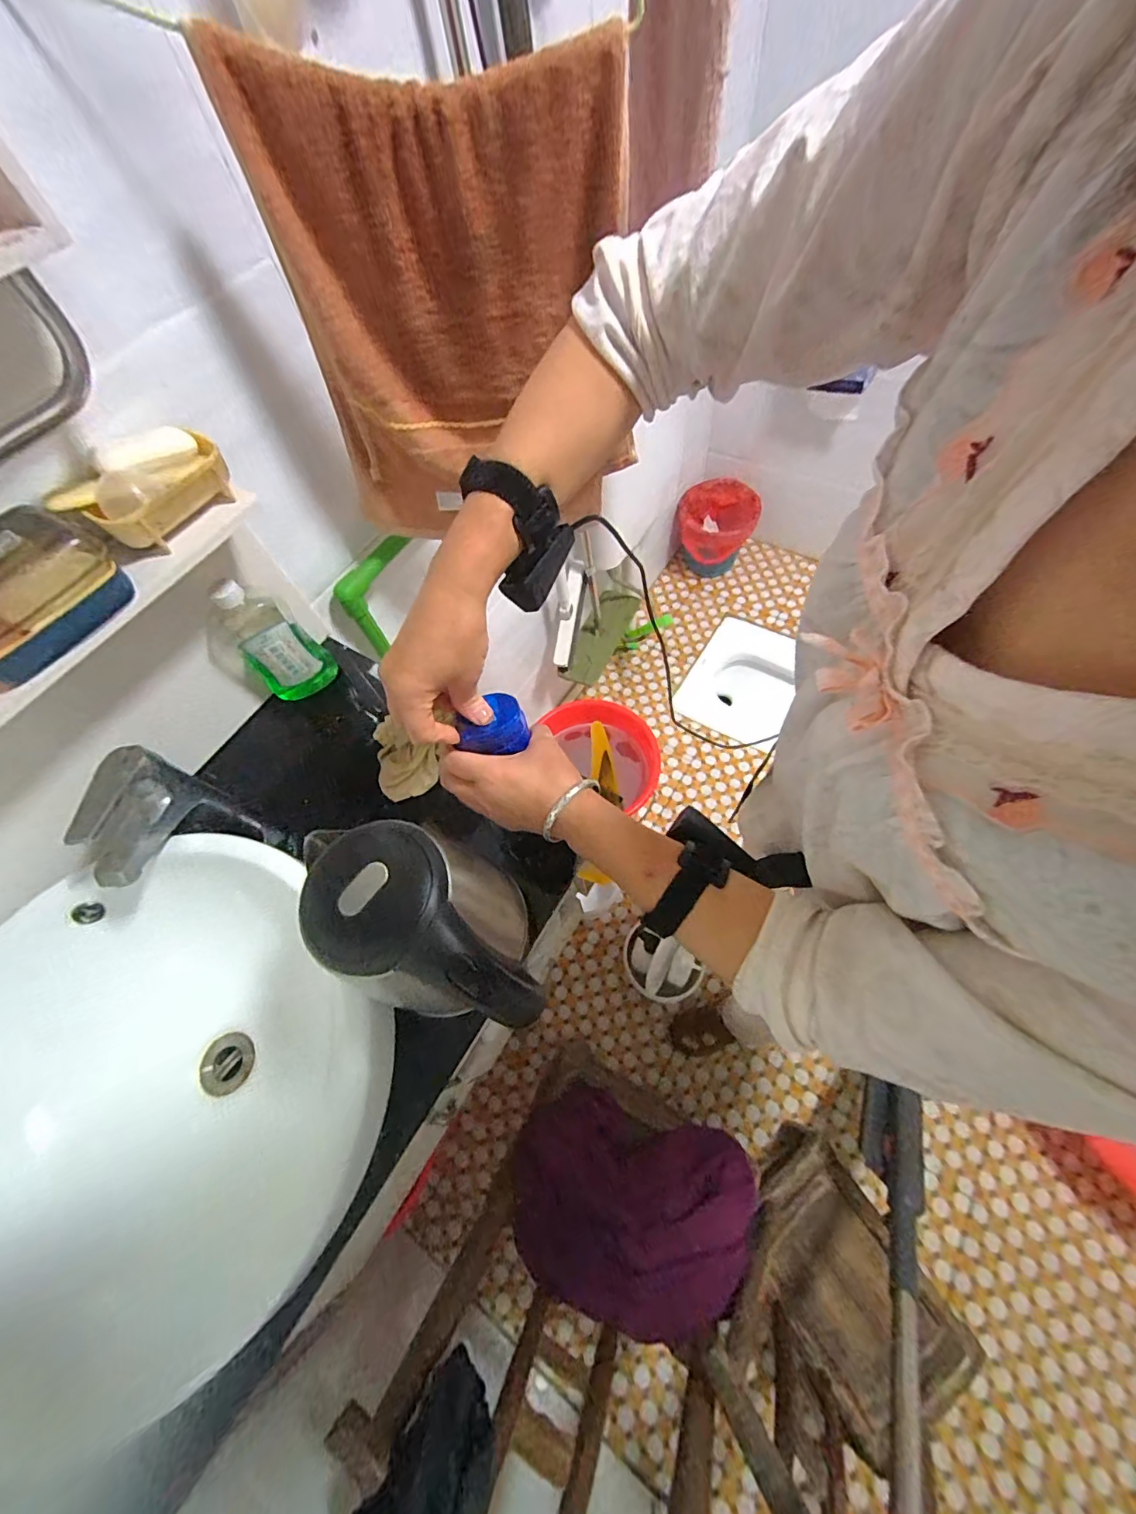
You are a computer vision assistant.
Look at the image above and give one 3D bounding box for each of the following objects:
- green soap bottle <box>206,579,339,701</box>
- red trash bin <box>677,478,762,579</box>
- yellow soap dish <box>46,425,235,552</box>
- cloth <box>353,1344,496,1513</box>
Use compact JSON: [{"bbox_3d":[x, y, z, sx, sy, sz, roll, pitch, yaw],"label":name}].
[{"bbox_3d":[-0.372,-0.136,0.626,0.065,0.168,0.105,32,71,21],"label":"green soap bottle"},{"bbox_3d":[0.481,-0.717,1.661,0.251,0.266,0.235,11,65,13],"label":"red trash bin"},{"bbox_3d":[-0.375,-0.246,0.462,0.080,0.057,0.135,20,68,17],"label":"yellow soap dish"},{"bbox_3d":[-0.133,0.713,0.497,0.107,0.107,0.126,30,71,20],"label":"cloth"}]

